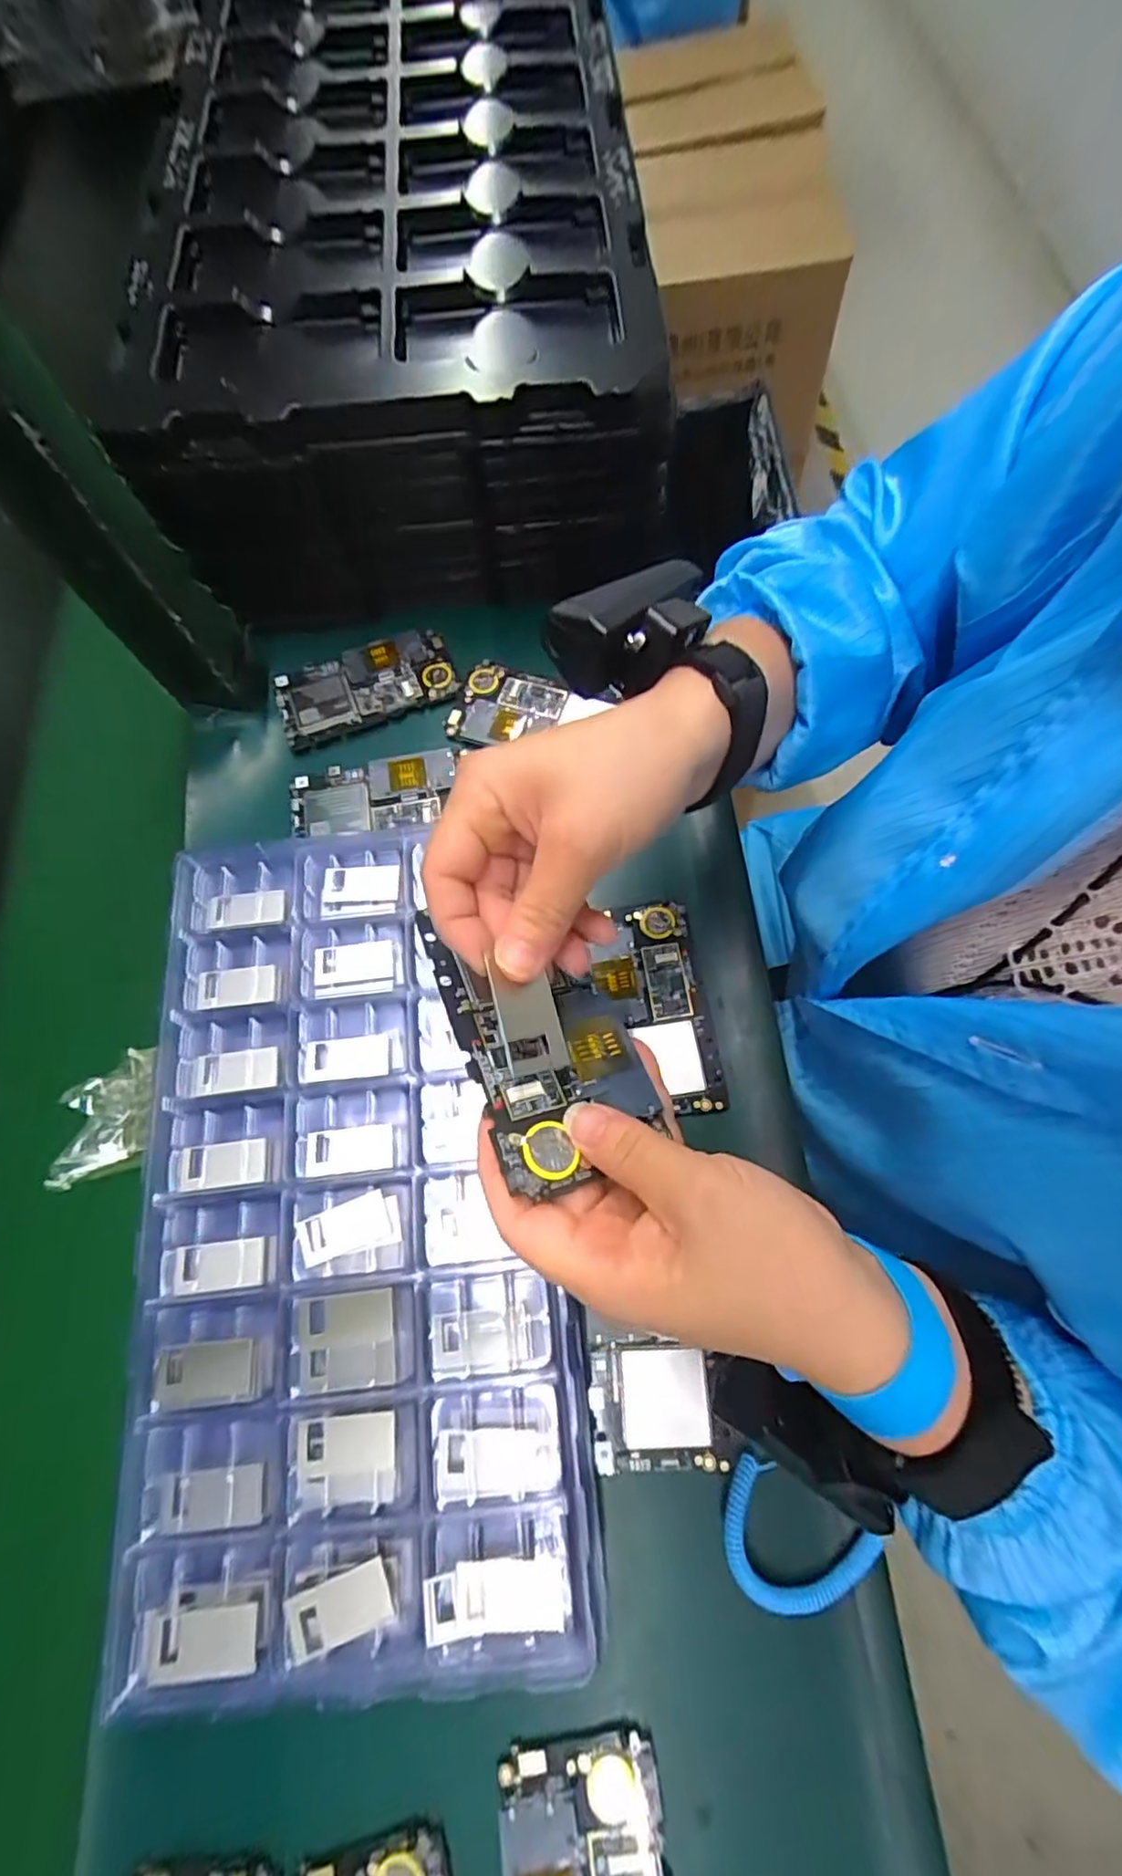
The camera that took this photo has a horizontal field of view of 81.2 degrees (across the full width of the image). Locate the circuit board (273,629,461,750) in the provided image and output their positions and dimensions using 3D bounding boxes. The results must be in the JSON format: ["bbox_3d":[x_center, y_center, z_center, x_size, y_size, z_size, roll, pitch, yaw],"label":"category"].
[{"bbox_3d":[-0.139,-0.180,0.466,0.124,0.011,0.065,-22,70,-2],"label":"circuit board"}]

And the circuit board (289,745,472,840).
[{"bbox_3d":[-0.123,-0.096,0.438,0.114,0.009,0.055,-13,70,1],"label":"circuit board"}]

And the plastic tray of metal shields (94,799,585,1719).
[{"bbox_3d":[-0.115,0.125,0.332,0.194,0.031,0.386,-10,69,-5],"label":"plastic tray of metal shields"}]

